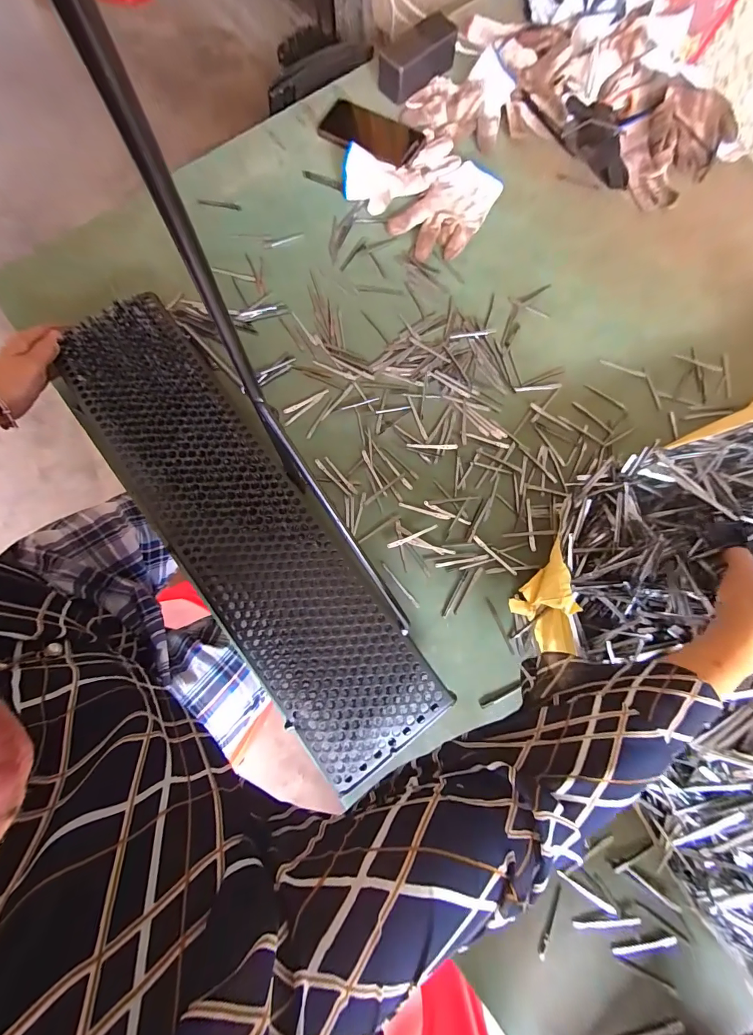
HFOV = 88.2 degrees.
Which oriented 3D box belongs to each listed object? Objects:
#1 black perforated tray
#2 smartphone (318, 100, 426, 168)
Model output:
[{"bbox_3d":[-0.158,0.004,0.423,0.154,0.016,0.584,-37,81,-7],"label":"black perforated tray"},{"bbox_3d":[-0.004,-0.605,0.612,0.161,0.013,0.077,32,80,7],"label":"smartphone"}]

